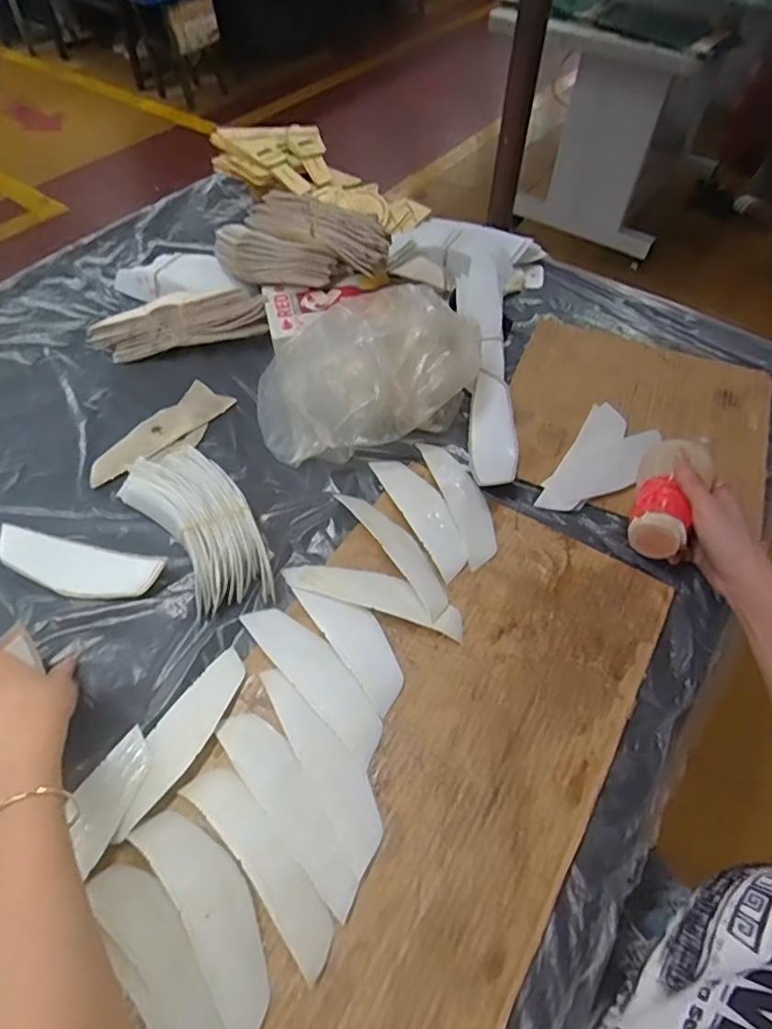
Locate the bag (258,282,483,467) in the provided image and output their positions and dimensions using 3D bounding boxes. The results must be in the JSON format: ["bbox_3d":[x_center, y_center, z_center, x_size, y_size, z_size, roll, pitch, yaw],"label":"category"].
[{"bbox_3d":[-0.020,-0.147,0.607,0.243,0.125,0.145,-3,55,-2],"label":"bag"}]

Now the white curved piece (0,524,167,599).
[{"bbox_3d":[-0.292,0.049,0.531,0.160,0.013,0.052,12,56,8],"label":"white curved piece"}]

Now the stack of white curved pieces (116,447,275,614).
[{"bbox_3d":[-0.173,0.011,0.536,0.089,0.048,0.184,-32,61,-21],"label":"stack of white curved pieces"}]

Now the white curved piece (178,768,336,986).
[{"bbox_3d":[-0.086,0.237,0.391,0.035,0.024,0.149,-38,63,-24],"label":"white curved piece"}]

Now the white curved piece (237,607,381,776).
[{"bbox_3d":[-0.060,0.132,0.475,0.043,0.013,0.161,-38,64,-24],"label":"white curved piece"}]

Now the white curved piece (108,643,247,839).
[{"bbox_3d":[-0.161,0.171,0.444,0.042,0.009,0.146,26,59,17],"label":"white curved piece"}]

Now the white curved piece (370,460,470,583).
[{"bbox_3d":[0.038,-0.005,0.577,0.043,0.012,0.157,-23,58,-16],"label":"white curved piece"}]

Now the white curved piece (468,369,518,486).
[{"bbox_3d":[0.117,-0.087,0.614,0.049,0.039,0.148,1,55,0],"label":"white curved piece"}]

